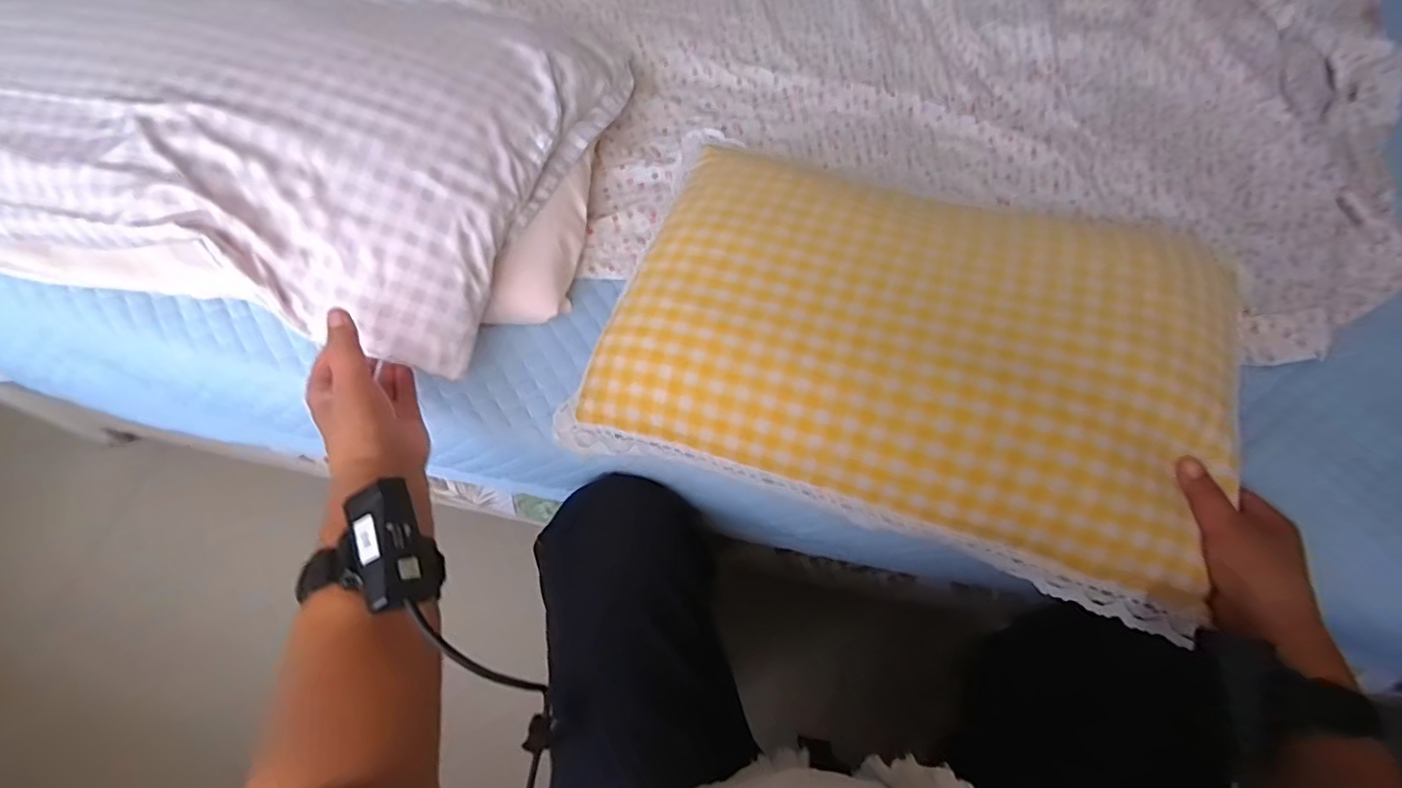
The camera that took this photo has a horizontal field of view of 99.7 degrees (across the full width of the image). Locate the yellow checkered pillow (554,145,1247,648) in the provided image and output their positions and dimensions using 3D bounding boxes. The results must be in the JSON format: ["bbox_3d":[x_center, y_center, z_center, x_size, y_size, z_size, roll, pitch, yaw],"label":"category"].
[{"bbox_3d":[0.178,-0.050,0.510,0.507,0.069,0.330,18,64,9],"label":"yellow checkered pillow"}]

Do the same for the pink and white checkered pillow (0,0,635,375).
[{"bbox_3d":[-0.407,-0.268,0.530,0.587,0.129,0.391,12,63,6],"label":"pink and white checkered pillow"}]

